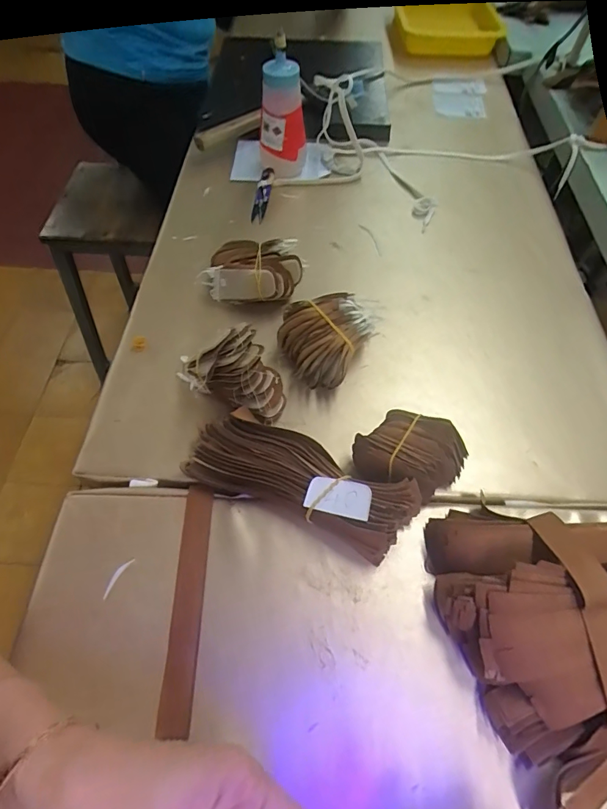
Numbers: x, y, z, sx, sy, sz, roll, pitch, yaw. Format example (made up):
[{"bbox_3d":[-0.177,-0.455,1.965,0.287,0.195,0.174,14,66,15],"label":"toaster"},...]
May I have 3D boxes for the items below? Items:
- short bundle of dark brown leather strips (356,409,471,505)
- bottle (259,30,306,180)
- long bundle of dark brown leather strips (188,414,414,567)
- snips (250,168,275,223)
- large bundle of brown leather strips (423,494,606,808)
[{"bbox_3d":[0.089,0.044,0.363,0.089,0.055,0.061,13,59,6],"label":"short bundle of dark brown leather strips"},{"bbox_3d":[-0.029,-0.361,0.550,0.060,0.144,0.053,1,58,2],"label":"bottle"},{"bbox_3d":[-0.003,0.061,0.351,0.181,0.046,0.062,22,61,11],"label":"long bundle of dark brown leather strips"},{"bbox_3d":[-0.055,-0.280,0.580,0.019,0.013,0.088,11,81,8],"label":"snips"},{"bbox_3d":[0.189,0.140,0.290,0.172,0.066,0.186,-16,61,-12],"label":"large bundle of brown leather strips"}]

